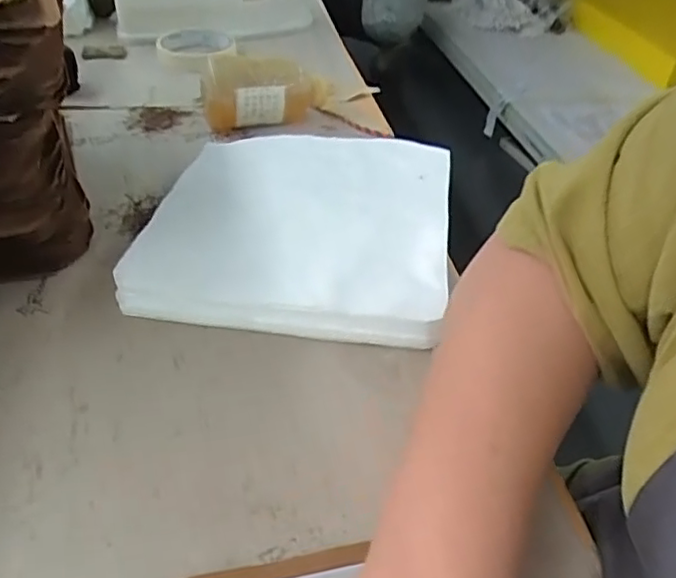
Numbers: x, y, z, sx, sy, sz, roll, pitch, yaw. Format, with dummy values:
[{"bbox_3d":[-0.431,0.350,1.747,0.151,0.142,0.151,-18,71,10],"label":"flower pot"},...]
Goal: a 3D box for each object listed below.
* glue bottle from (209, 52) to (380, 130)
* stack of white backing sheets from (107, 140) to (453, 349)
[{"bbox_3d":[-0.045,-0.194,0.618,0.167,0.069,0.043,-13,43,-20],"label":"glue bottle"},{"bbox_3d":[-0.021,-0.054,0.479,0.202,0.032,0.223,8,40,4],"label":"stack of white backing sheets"}]

